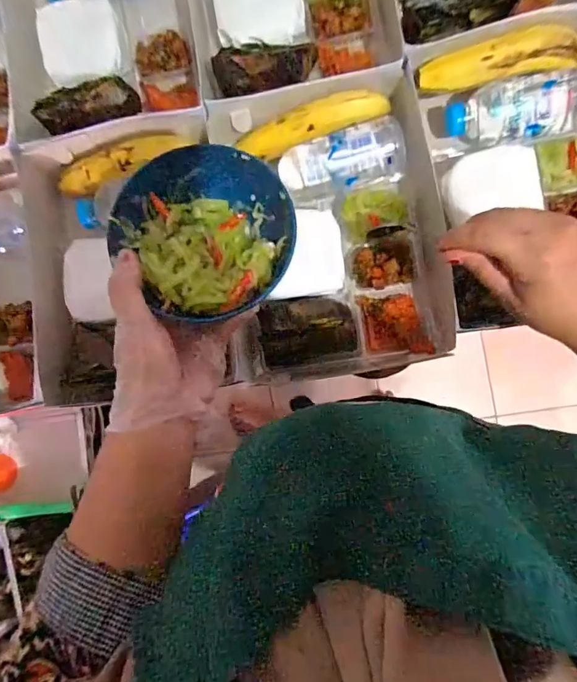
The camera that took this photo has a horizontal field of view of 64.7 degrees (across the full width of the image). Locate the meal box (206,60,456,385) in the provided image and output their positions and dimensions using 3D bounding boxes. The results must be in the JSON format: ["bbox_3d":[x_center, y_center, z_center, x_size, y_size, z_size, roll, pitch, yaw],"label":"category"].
[{"bbox_3d":[0.047,-0.113,0.476,0.216,0.057,0.289,-8,87,5],"label":"meal box"}]

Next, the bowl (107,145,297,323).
[{"bbox_3d":[-0.061,-0.086,0.360,0.124,0.053,0.132,0,87,6],"label":"bowl"}]

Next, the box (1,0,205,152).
[{"bbox_3d":[-0.216,-0.360,0.506,0.201,0.080,0.275,-11,86,5],"label":"box"}]

